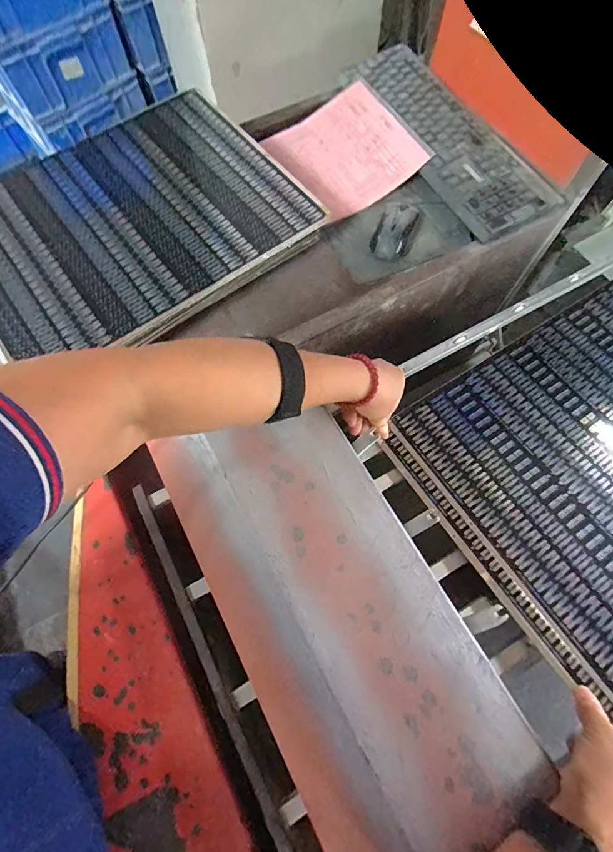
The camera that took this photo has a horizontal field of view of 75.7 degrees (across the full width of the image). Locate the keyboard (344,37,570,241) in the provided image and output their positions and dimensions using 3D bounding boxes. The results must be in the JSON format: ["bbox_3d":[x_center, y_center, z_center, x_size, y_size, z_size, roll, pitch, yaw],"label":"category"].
[{"bbox_3d":[0.217,-0.468,0.628,0.143,0.031,0.420,-26,71,-8],"label":"keyboard"}]

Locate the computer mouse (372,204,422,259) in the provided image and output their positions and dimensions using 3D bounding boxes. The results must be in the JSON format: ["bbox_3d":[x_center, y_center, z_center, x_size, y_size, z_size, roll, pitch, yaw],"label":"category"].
[{"bbox_3d":[0.134,-0.288,0.581,0.060,0.035,0.096,22,68,11],"label":"computer mouse"}]

